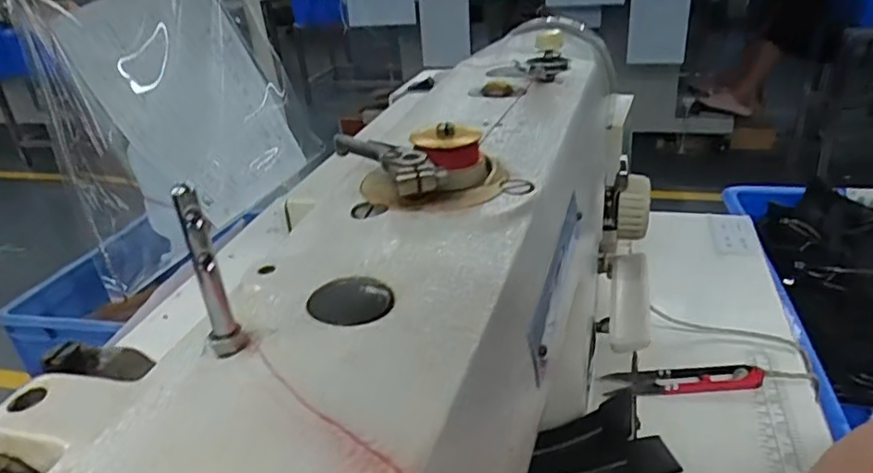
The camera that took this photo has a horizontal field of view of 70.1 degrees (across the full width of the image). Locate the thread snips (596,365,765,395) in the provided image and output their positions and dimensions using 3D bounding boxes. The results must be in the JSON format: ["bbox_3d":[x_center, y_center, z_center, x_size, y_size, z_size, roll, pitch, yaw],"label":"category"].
[{"bbox_3d":[0.166,0.098,0.420,0.102,0.011,0.021,-2,28,7],"label":"thread snips"}]

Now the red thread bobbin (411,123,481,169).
[{"bbox_3d":[0.004,-0.031,0.209,0.021,0.012,0.021,-10,28,-10],"label":"red thread bobbin"}]

